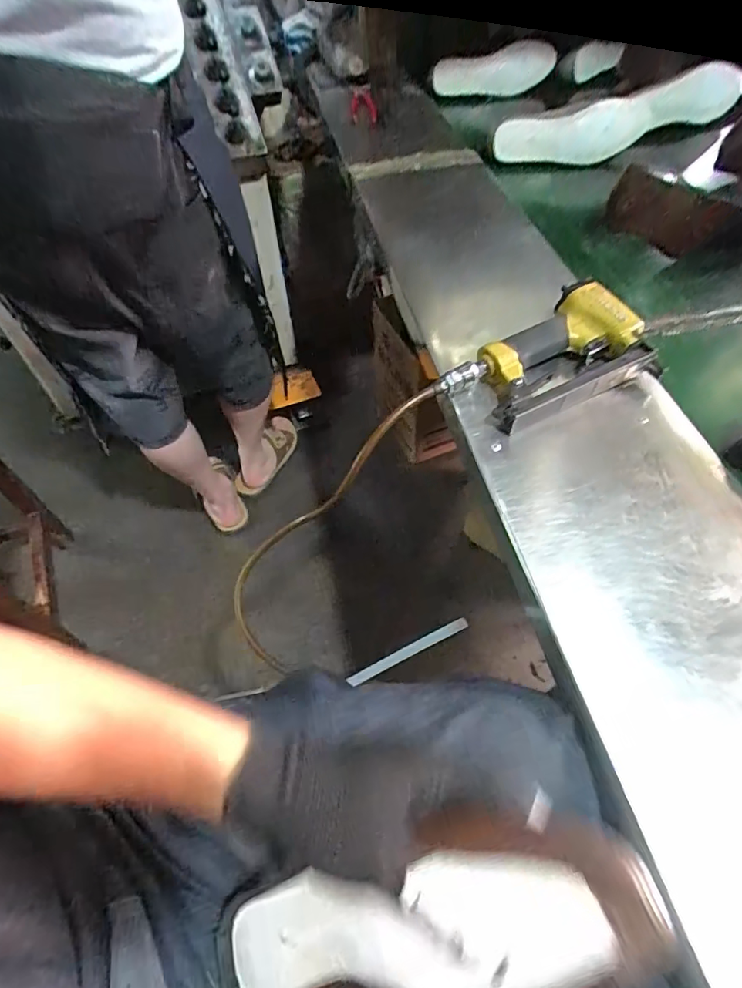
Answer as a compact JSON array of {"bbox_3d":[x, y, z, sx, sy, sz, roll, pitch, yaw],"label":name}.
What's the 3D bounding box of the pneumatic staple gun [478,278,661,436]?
[{"bbox_3d":[0.195,-0.149,0.557,0.191,0.047,0.134,-20,56,-11],"label":"pneumatic staple gun"}]

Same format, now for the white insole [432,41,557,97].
[{"bbox_3d":[0.283,-0.958,1.192,0.288,0.089,0.021,-18,38,-6],"label":"white insole"}]

